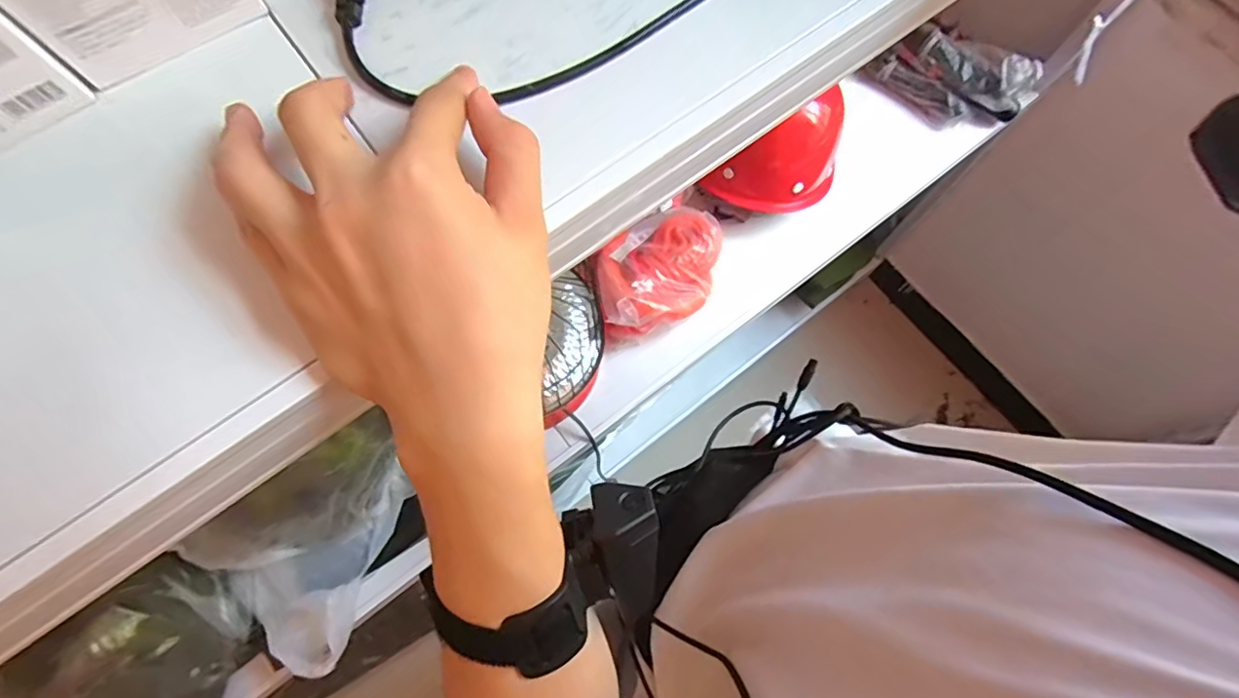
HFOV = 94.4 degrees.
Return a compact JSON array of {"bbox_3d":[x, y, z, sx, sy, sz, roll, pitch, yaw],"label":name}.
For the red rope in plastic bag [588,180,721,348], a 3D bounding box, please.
[{"bbox_3d":[0.055,-0.106,0.767,0.208,0.092,0.140,-38,76,-11],"label":"red rope in plastic bag"}]

